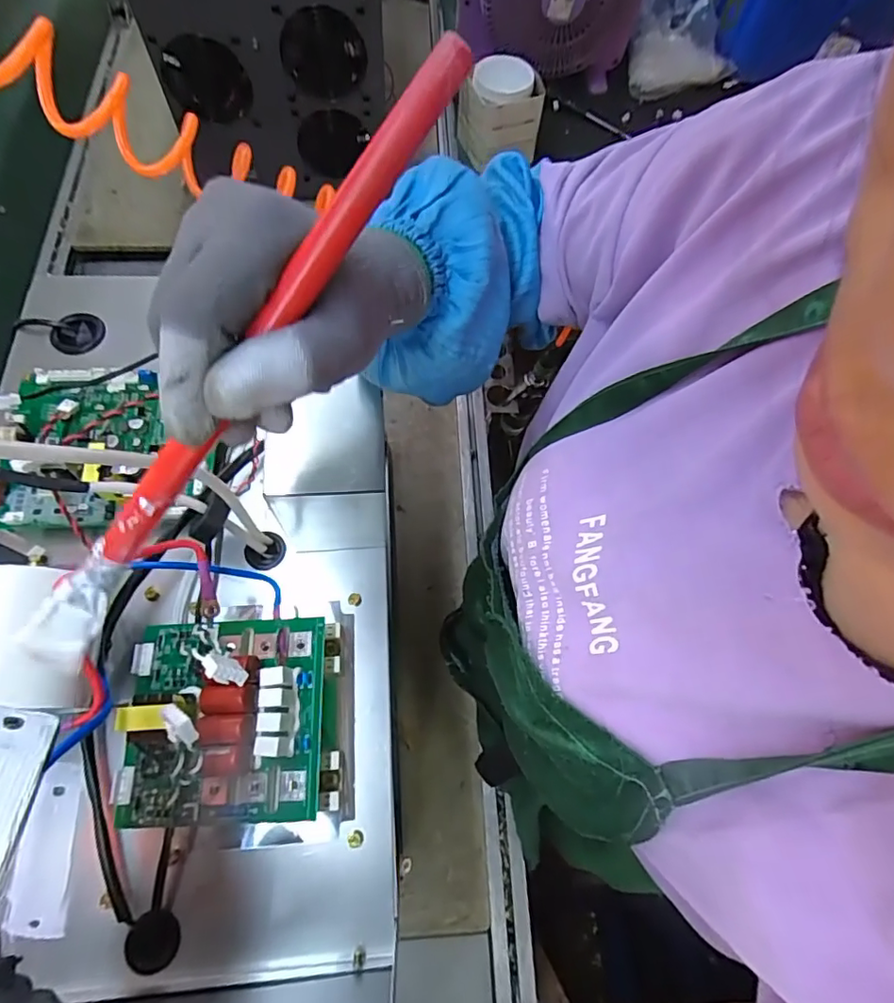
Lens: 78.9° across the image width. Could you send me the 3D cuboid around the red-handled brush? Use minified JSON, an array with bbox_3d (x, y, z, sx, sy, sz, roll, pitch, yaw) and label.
[{"bbox_3d":[-0.084,-0.035,0.197,0.017,0.016,0.272,46,106,15],"label":"red-handled brush"}]

